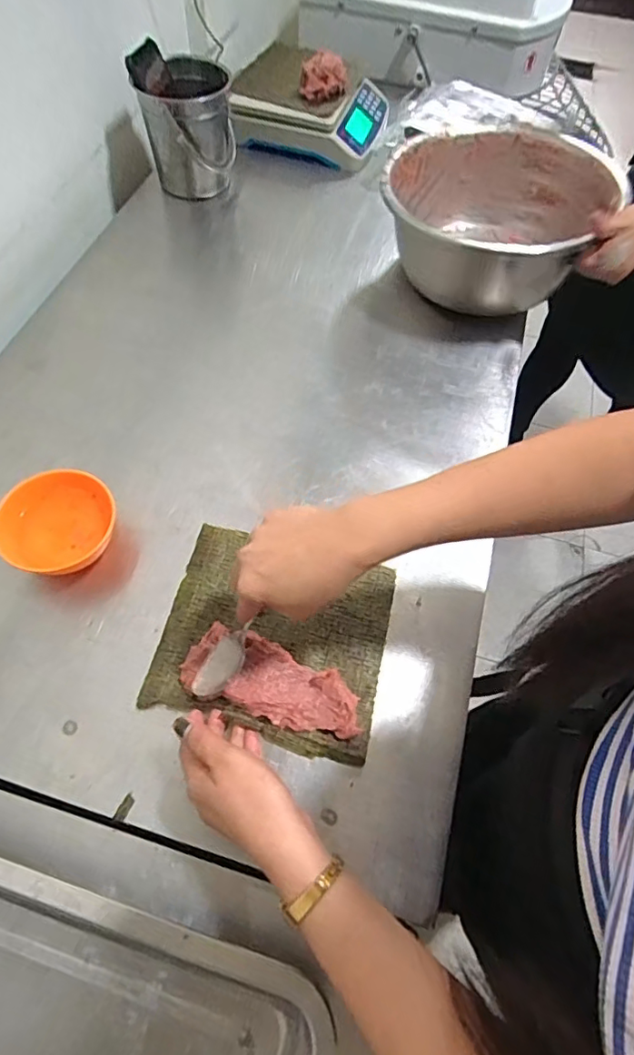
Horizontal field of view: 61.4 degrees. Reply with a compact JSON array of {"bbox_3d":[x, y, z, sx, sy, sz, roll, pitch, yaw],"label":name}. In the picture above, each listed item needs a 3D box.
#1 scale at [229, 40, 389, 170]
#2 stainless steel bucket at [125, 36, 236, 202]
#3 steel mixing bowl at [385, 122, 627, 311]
[{"bbox_3d":[-0.003,-0.744,0.932,0.238,0.077,0.276,12,61,4],"label":"scale"},{"bbox_3d":[-0.193,-0.591,0.786,0.122,0.153,0.141,6,61,0],"label":"stainless steel bucket"},{"bbox_3d":[0.224,-0.392,0.708,0.278,0.140,0.274,1,61,-2],"label":"steel mixing bowl"}]

